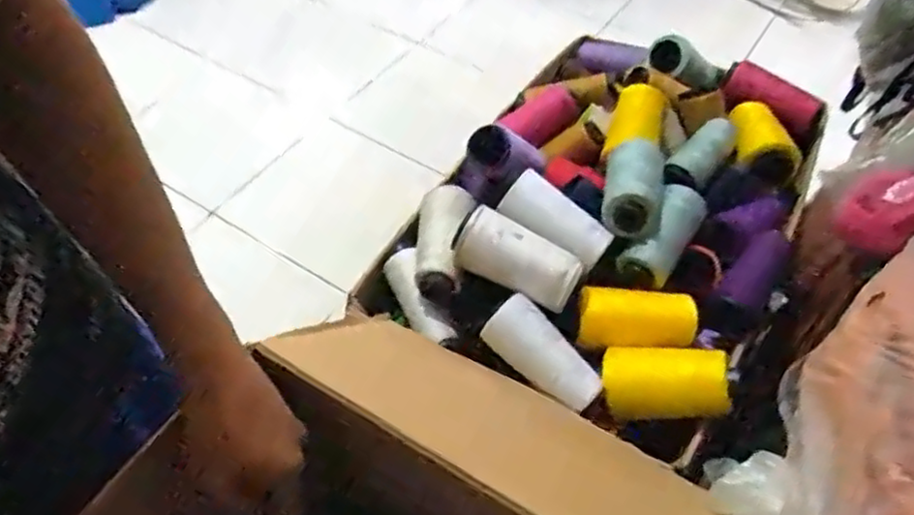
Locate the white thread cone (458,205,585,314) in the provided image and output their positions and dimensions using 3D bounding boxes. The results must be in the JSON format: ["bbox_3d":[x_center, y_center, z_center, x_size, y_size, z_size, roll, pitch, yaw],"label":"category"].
[{"bbox_3d":[0.053,0.002,0.612,0.110,0.046,0.048,25,55,18],"label":"white thread cone"}]

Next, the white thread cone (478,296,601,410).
[{"bbox_3d":[0.073,0.081,0.591,0.106,0.045,0.042,35,59,24],"label":"white thread cone"}]

